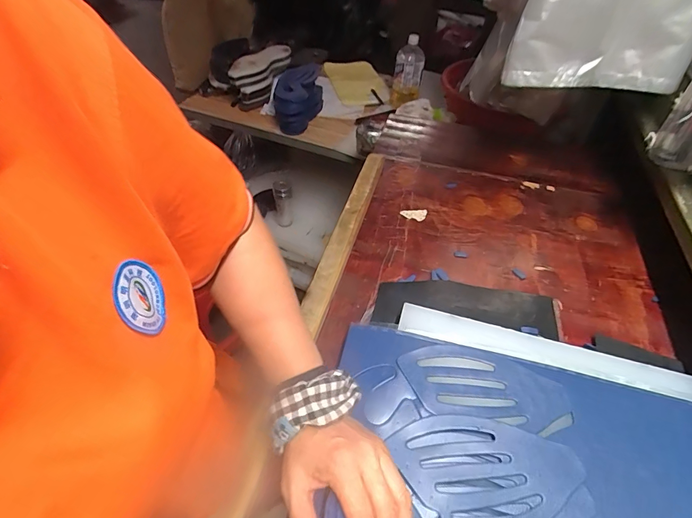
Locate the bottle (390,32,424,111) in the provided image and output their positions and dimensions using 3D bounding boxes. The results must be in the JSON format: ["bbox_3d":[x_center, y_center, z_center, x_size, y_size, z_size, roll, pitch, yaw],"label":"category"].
[{"bbox_3d":[0.208,-0.630,1.285,0.106,0.216,0.086,12,46,2],"label":"bottle"}]

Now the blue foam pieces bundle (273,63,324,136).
[{"bbox_3d":[-0.153,-0.515,1.231,0.114,0.152,0.224,8,45,5],"label":"blue foam pieces bundle"}]

